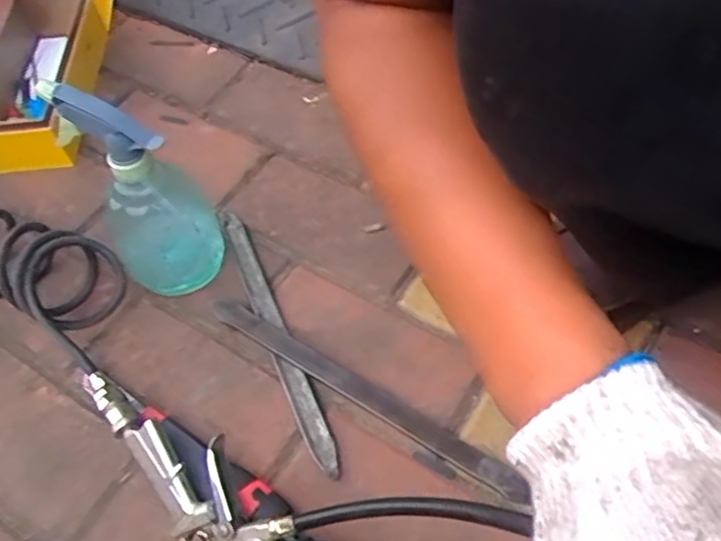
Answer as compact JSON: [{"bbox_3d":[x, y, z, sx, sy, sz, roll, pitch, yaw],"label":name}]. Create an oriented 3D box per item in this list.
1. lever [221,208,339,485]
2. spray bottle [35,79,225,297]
[{"bbox_3d":[-0.075,0.043,0.563,0.020,0.013,0.273,-22,57,-10],"label":"lever"},{"bbox_3d":[-0.169,-0.062,0.540,0.084,0.186,0.080,-1,57,2],"label":"spray bottle"}]

